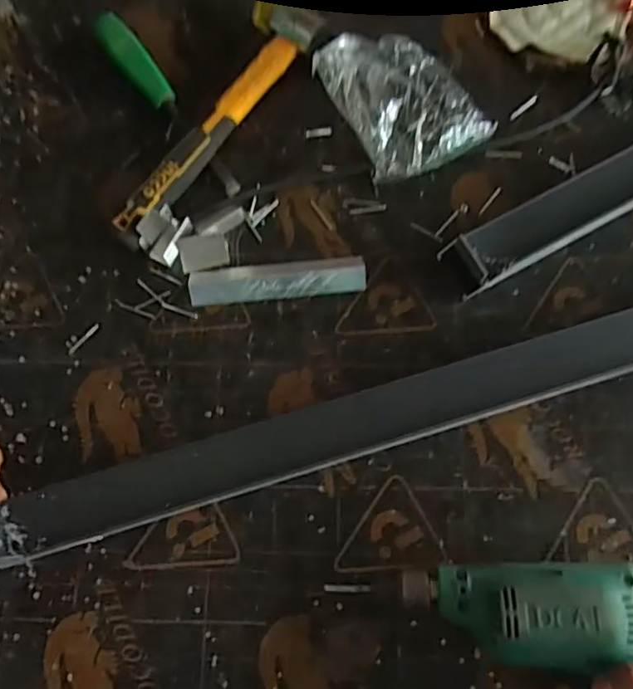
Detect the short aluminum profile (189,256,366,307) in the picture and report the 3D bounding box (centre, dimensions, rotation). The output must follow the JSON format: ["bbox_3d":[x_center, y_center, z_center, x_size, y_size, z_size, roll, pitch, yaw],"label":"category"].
[{"bbox_3d":[-0.036,-0.061,0.553,0.156,0.013,0.037,-5,74,0],"label":"short aluminum profile"}]

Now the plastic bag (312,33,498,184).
[{"bbox_3d":[0.082,-0.237,0.584,0.126,0.043,0.155,-27,75,-7],"label":"plastic bag"}]

